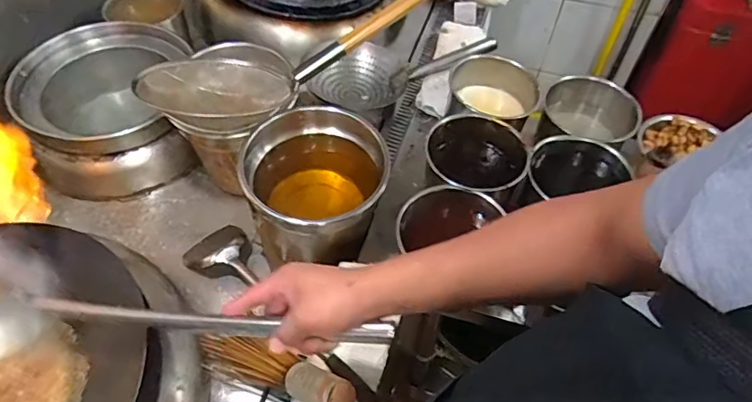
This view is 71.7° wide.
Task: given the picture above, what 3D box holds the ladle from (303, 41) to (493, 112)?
[{"bbox_3d":[0.045,-0.295,1.172,0.440,0.092,0.153,-6,52,12],"label":"ladle"}]

